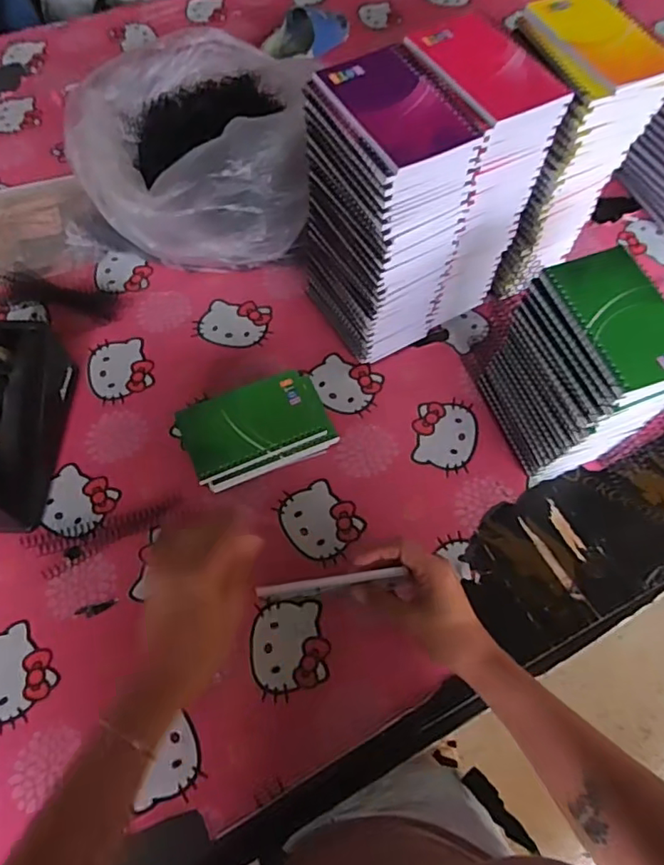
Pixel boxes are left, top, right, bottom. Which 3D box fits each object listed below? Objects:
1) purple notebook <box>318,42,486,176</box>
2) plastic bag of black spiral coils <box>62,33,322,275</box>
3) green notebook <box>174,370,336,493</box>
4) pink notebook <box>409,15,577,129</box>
[{"bbox_3d":[0.051,-0.263,0.461,0.087,0.008,0.126,-28,66,-14],"label":"purple notebook"},{"bbox_3d":[-0.185,-0.370,0.736,0.267,0.169,0.332,-16,64,-9],"label":"plastic bag of black spiral coils"},{"bbox_3d":[-0.073,-0.005,0.567,0.138,0.029,0.088,-20,64,-11],"label":"green notebook"},{"bbox_3d":[0.129,-0.312,0.487,0.084,0.008,0.126,-27,66,-14],"label":"pink notebook"}]

